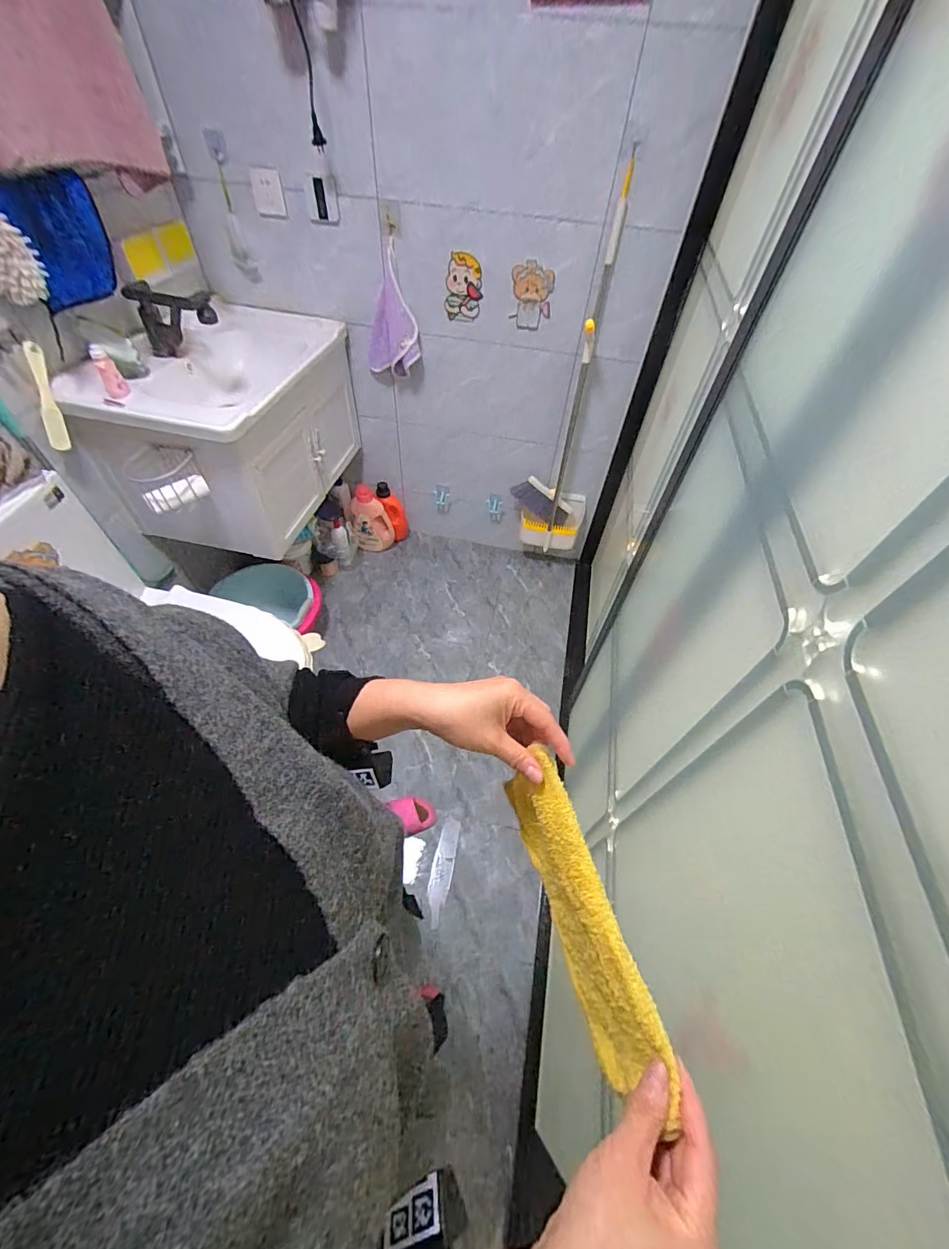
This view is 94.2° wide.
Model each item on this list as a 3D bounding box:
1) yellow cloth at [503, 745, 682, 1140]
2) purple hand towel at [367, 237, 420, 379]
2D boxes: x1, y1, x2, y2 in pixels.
[{"bbox_3d":[0.083,0.231,0.361,0.032,0.124,0.220,-14,55,-13],"label":"yellow cloth"},{"bbox_3d":[-0.247,-0.887,1.288,0.175,0.297,0.051,22,54,12],"label":"purple hand towel"}]

